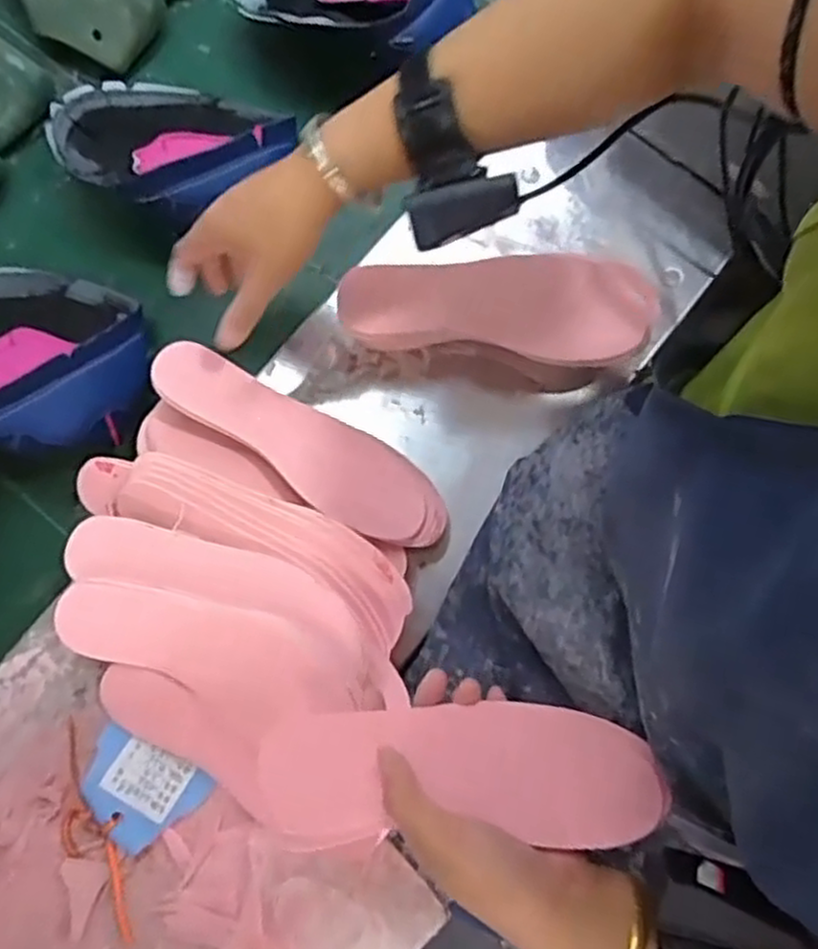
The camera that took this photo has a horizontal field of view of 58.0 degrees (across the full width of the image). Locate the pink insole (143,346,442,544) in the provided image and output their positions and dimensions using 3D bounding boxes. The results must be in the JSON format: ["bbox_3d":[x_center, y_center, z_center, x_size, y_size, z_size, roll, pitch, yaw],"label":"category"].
[{"bbox_3d":[-0.079,-0.019,0.547,0.233,0.014,0.089,25,47,-10],"label":"pink insole"}]

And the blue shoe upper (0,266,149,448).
[{"bbox_3d":[-0.315,-0.103,0.577,0.203,0.079,0.154,15,75,-2],"label":"blue shoe upper"}]

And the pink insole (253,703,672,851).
[{"bbox_3d":[0.025,0.165,0.416,0.224,0.011,0.073,0,47,9],"label":"pink insole"}]

